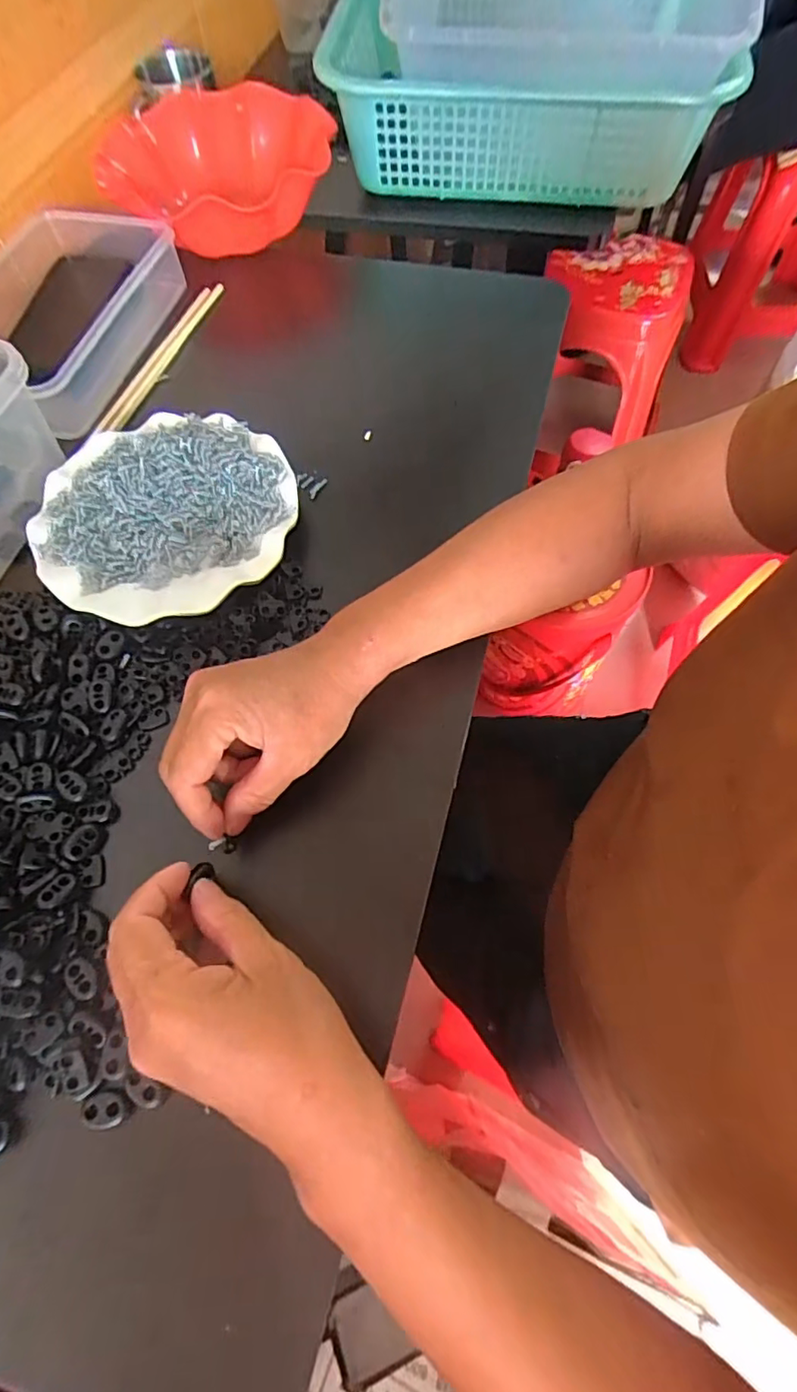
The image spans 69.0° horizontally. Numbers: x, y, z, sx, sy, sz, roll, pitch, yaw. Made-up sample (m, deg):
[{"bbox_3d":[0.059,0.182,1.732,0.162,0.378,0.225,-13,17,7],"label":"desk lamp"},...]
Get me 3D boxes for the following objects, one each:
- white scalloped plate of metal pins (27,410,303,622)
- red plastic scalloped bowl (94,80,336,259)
[{"bbox_3d":[-0.165,-0.130,0.417,0.178,0.024,0.175,-1,64,2],"label":"white scalloped plate of metal pins"},{"bbox_3d":[-0.178,-0.526,0.589,0.220,0.072,0.219,-1,64,2],"label":"red plastic scalloped bowl"}]

